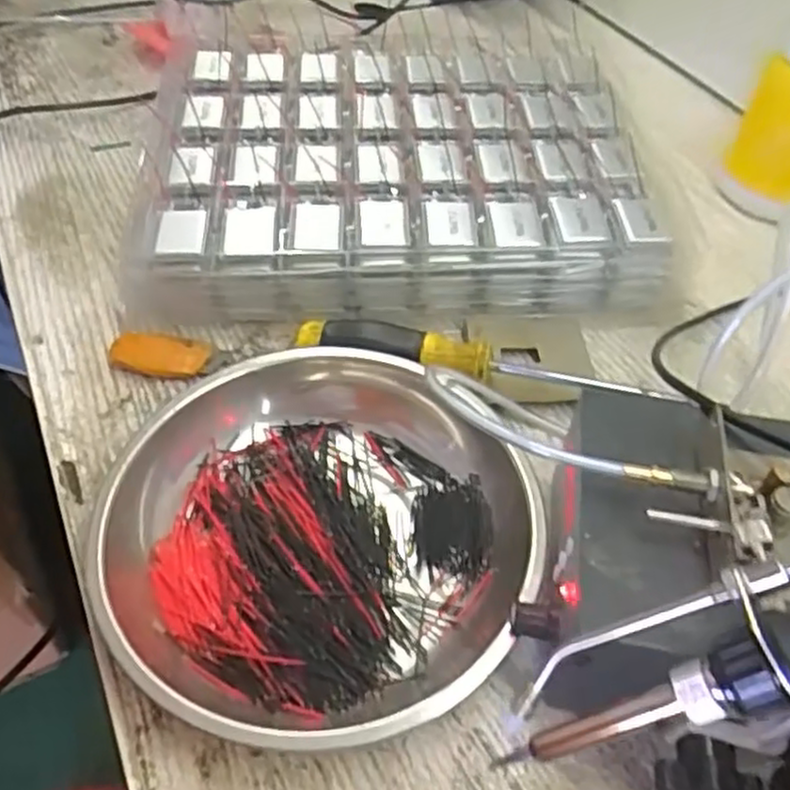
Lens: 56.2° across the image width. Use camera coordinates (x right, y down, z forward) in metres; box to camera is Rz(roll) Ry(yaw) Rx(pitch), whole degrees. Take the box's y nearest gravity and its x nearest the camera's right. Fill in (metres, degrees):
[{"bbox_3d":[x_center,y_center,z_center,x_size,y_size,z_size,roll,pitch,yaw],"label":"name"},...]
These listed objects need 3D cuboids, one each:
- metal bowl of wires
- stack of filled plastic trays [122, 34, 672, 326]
[{"bbox_3d":[-0.035,0.059,0.324,0.180,0.045,0.176,1,50,-2],"label":"metal bowl of wires"},{"bbox_3d":[-0.005,-0.156,0.499,0.313,0.060,0.264,-4,50,-6],"label":"stack of filled plastic trays"}]

